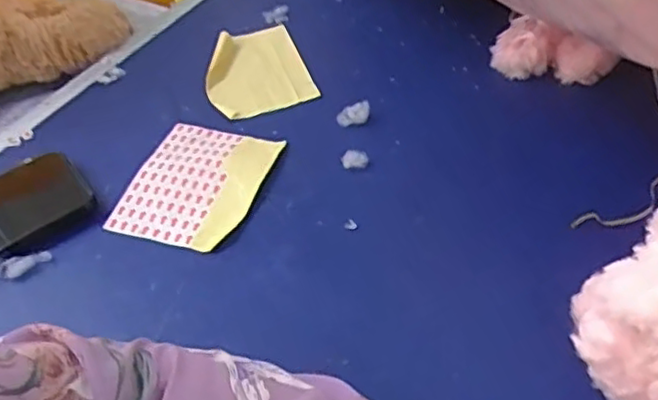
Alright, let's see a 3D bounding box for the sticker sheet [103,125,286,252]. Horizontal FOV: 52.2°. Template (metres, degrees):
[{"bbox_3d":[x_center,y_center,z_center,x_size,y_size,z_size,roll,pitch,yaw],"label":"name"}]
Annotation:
[{"bbox_3d":[-0.102,-0.013,0.522,0.101,0.015,0.114,9,49,15],"label":"sticker sheet"}]

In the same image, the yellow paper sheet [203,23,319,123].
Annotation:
[{"bbox_3d":[-0.071,-0.121,0.615,0.093,0.021,0.115,-20,48,-11],"label":"yellow paper sheet"}]

